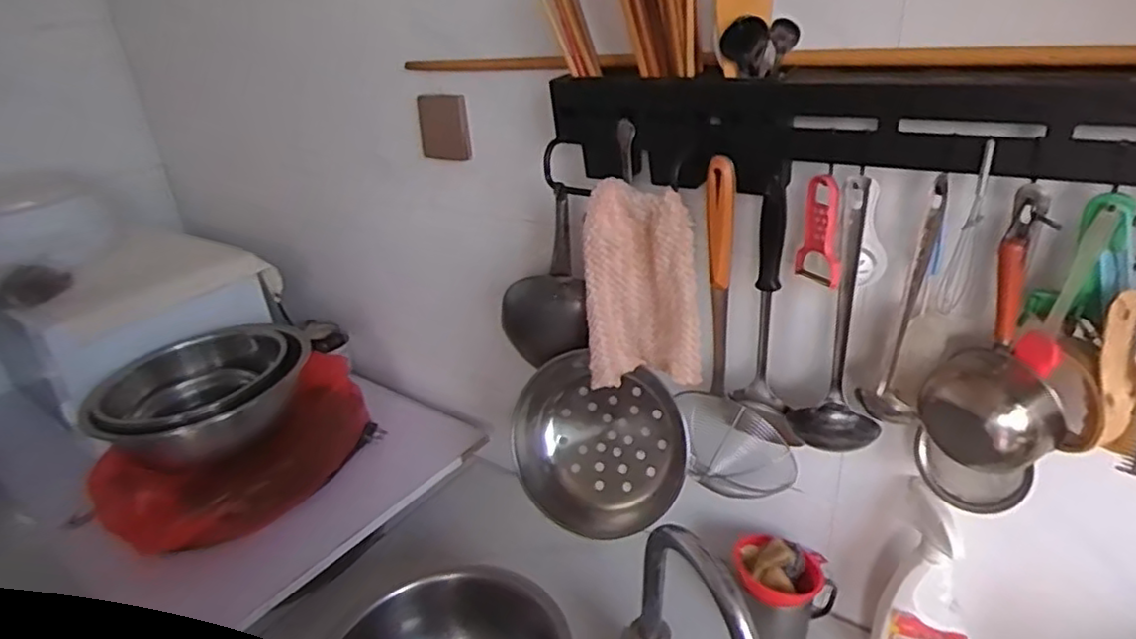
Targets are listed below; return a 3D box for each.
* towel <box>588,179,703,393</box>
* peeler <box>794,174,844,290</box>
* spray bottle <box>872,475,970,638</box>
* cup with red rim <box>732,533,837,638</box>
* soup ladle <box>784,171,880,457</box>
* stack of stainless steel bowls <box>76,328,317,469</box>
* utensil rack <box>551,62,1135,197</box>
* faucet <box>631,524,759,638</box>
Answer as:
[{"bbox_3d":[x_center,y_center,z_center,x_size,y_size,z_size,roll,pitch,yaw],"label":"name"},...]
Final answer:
[{"bbox_3d":[0.078,-0.032,0.701,0.113,0.215,0.049,-4,26,2],"label":"towel"},{"bbox_3d":[0.233,-0.080,0.602,0.017,0.101,0.052,-9,26,-7],"label":"peeler"},{"bbox_3d":[0.392,0.299,0.714,0.067,0.259,0.084,-26,32,-35],"label":"spray bottle"},{"bbox_3d":[0.266,0.336,0.809,0.118,0.118,0.087,4,27,19],"label":"cup with red rim"},{"bbox_3d":[0.263,0.014,0.632,0.056,0.299,0.069,-20,30,-28],"label":"soup ladle"},{"bbox_3d":[-0.540,0.109,0.986,0.290,0.085,0.269,-27,33,-37],"label":"stack of stainless steel bowls"},{"bbox_3d":[0.237,-0.169,0.590,0.584,0.105,0.067,14,32,34],"label":"utensil rack"},{"bbox_3d":[0.113,0.332,0.644,0.087,0.245,0.183,-9,26,-7],"label":"faucet"}]

